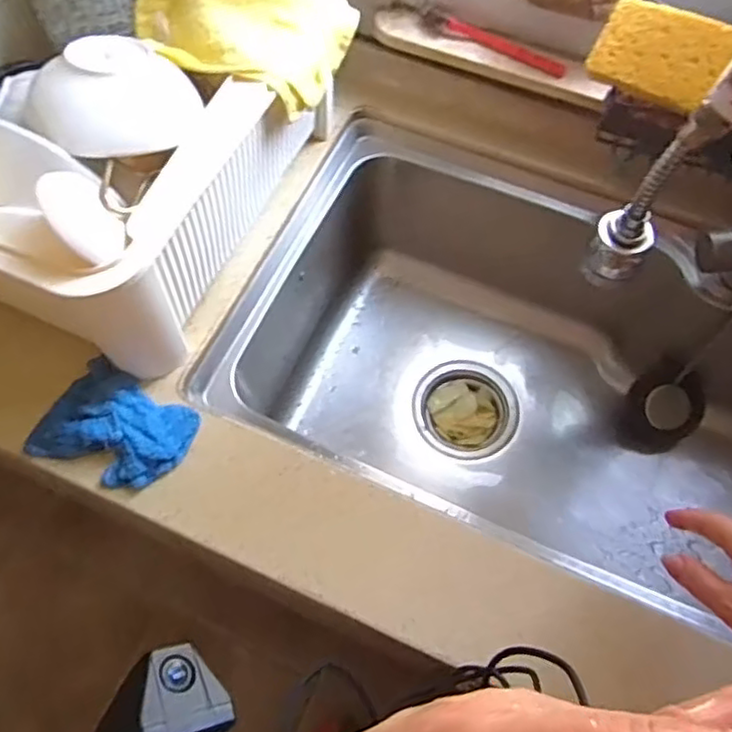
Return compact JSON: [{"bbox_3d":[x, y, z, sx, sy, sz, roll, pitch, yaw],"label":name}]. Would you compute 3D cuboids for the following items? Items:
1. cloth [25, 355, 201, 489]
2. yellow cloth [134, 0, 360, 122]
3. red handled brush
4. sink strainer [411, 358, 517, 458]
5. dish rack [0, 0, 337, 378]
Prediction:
[{"bbox_3d":[-0.232,0.056,0.620,0.134,0.026,0.100,26,67,11],"label":"cloth"},{"bbox_3d":[-0.116,-0.318,0.634,0.179,0.069,0.144,17,65,7],"label":"yellow cloth"},{"bbox_3d":[0.138,-0.358,0.743,0.170,0.018,0.022,26,67,11],"label":"red handled brush"},{"bbox_3d":[0.135,0.061,0.921,0.135,0.037,0.137,0,64,-1],"label":"sink strainer"},{"bbox_3d":[-0.245,-0.259,0.604,0.303,0.302,0.379,24,66,11],"label":"dish rack"}]

